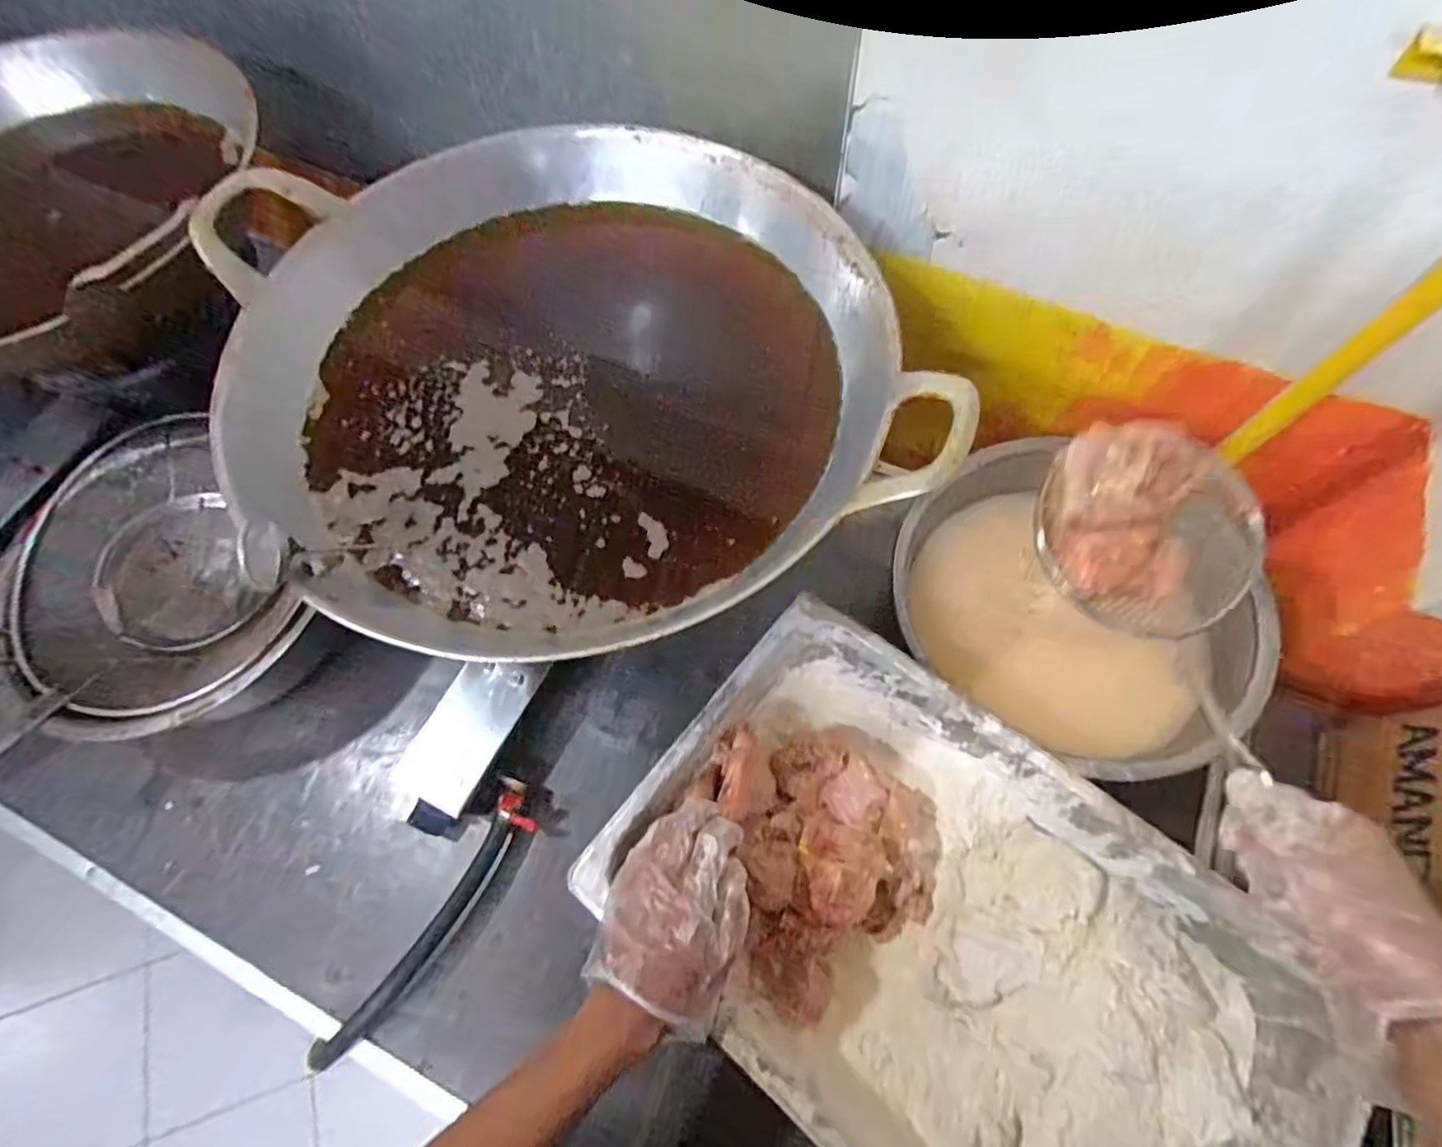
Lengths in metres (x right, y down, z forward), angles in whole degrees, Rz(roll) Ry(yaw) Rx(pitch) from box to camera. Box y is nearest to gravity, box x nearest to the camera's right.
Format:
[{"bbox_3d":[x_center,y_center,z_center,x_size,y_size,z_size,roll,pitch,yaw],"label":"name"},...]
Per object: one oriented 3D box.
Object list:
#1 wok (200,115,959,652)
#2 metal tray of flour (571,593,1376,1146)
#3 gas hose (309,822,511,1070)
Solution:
[{"bbox_3d":[-0.123,-0.171,0.597,0.509,0.202,0.539,-1,67,2],"label":"wok"},{"bbox_3d":[0.181,0.300,0.550,0.516,0.142,0.324,35,73,16],"label":"metal tray of flour"},{"bbox_3d":[-0.281,0.345,0.606,0.031,0.040,0.260,34,73,16],"label":"gas hose"}]

